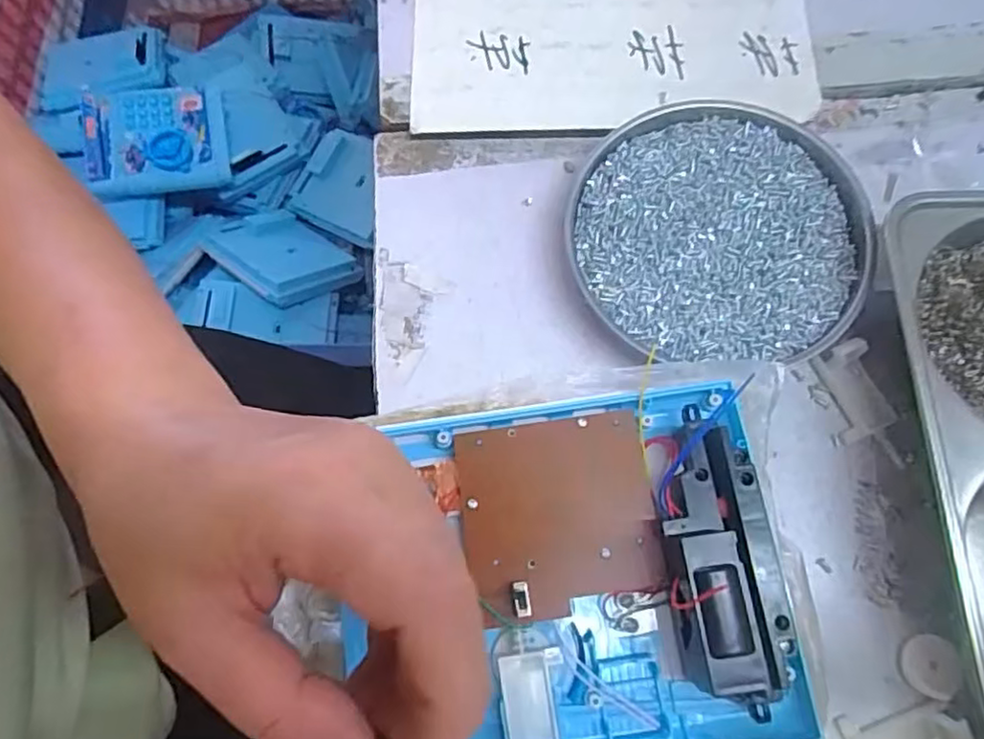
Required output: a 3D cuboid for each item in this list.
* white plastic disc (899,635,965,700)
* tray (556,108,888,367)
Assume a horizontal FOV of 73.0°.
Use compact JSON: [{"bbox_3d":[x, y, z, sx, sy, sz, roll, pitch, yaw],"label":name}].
[{"bbox_3d":[0.176,0.119,0.267,0.019,0.007,0.023,2,74,3],"label":"white plastic disc"},{"bbox_3d":[0.106,-0.064,0.315,0.134,0.017,0.127,-1,73,2],"label":"tray"}]

